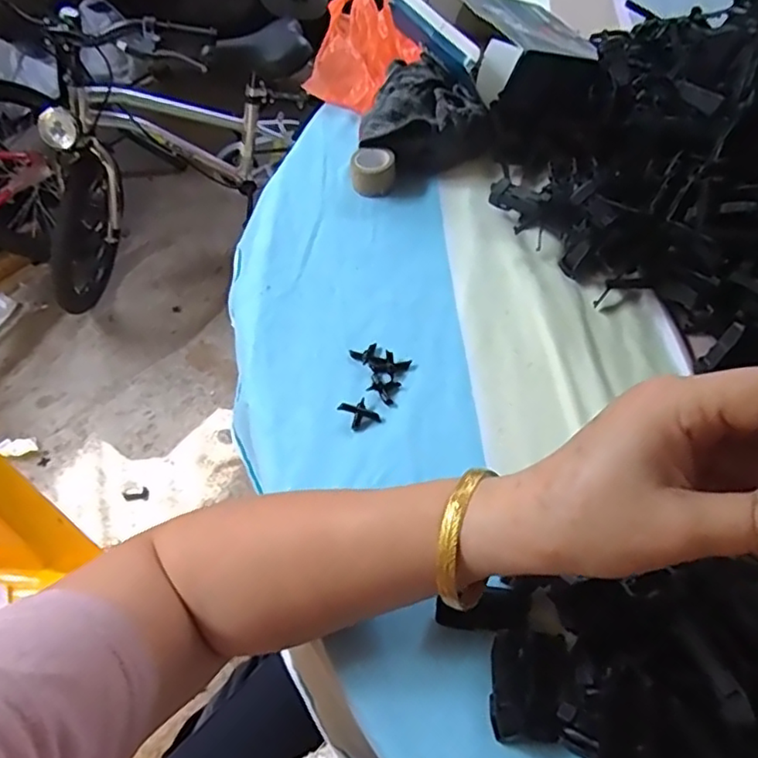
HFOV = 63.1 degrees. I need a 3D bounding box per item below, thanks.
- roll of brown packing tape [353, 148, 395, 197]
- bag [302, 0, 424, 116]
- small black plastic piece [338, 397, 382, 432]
[{"bbox_3d":[-0.004,-0.174,0.520,0.036,0.027,0.036,-4,54,1],"label":"roll of brown packing tape"},{"bbox_3d":[-0.013,-0.333,0.615,0.103,0.055,0.148,9,56,10],"label":"bag"},{"bbox_3d":[-0.012,0.022,0.394,0.019,0.010,0.020,-33,59,-18],"label":"small black plastic piece"}]

